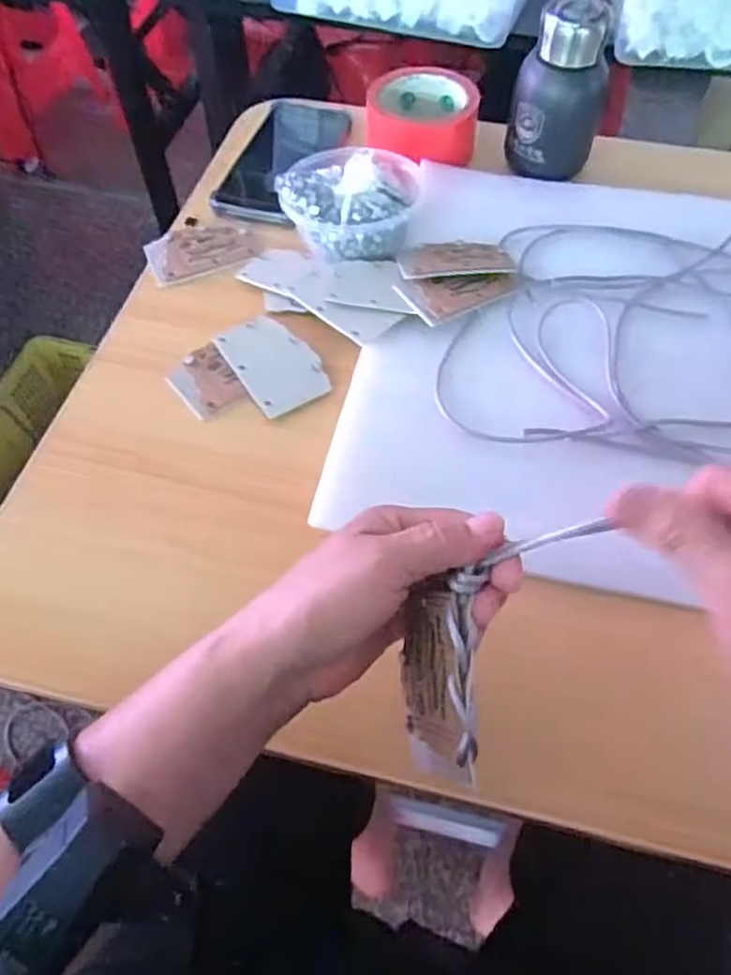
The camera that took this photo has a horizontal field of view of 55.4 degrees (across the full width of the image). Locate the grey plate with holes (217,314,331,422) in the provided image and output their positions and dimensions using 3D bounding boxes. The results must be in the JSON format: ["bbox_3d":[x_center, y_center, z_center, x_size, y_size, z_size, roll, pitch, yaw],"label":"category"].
[{"bbox_3d":[-0.066,-0.089,0.493,0.054,0.004,0.084,-31,66,-18],"label":"grey plate with holes"}]

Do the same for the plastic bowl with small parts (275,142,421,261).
[{"bbox_3d":[-0.011,-0.230,0.535,0.097,0.054,0.101,0,58,1],"label":"plastic bowl with small parts"}]

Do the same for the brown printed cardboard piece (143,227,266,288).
[{"bbox_3d":[-0.131,-0.192,0.564,0.089,0.005,0.055,-18,60,-10],"label":"brown printed cardboard piece"}]

